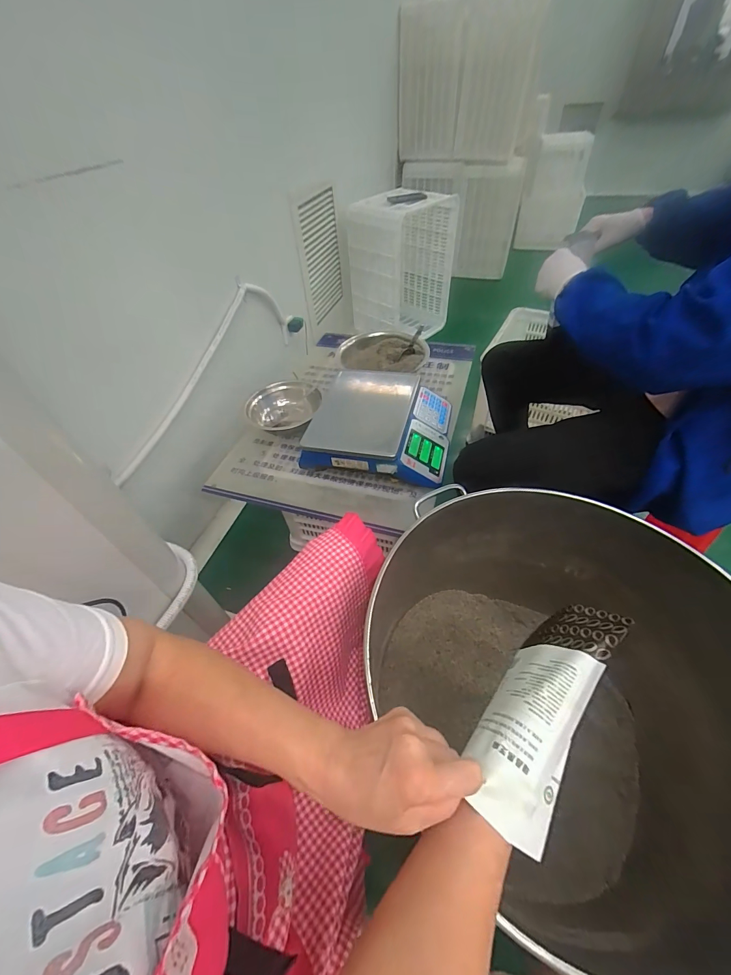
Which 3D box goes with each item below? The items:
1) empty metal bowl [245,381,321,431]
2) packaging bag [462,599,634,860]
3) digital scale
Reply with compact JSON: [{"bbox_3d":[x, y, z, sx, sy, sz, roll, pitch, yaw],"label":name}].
[{"bbox_3d":[-0.220,-0.211,1.009,0.196,0.071,0.180,-3,49,3],"label":"empty metal bowl"},{"bbox_3d":[0.161,0.194,0.329,0.078,0.048,0.203,29,62,27],"label":"packaging bag"},{"bbox_3d":[0.044,-0.148,0.890,0.329,0.124,0.311,12,51,15],"label":"digital scale"}]

